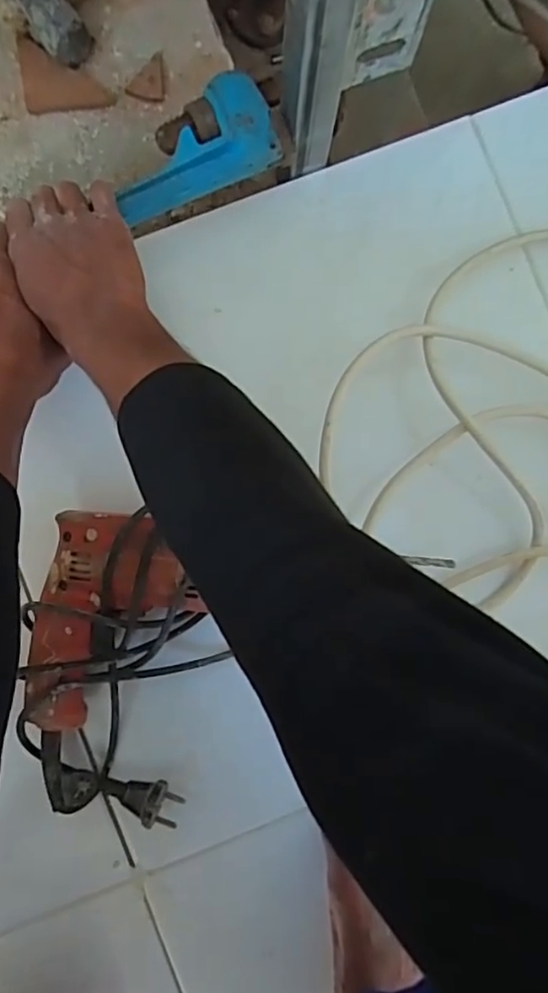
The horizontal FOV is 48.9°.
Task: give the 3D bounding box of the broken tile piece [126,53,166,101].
[{"bbox_3d":[-0.119,-0.399,0.570,0.035,0.007,0.043,6,88,-1],"label":"broken tile piece"}]

